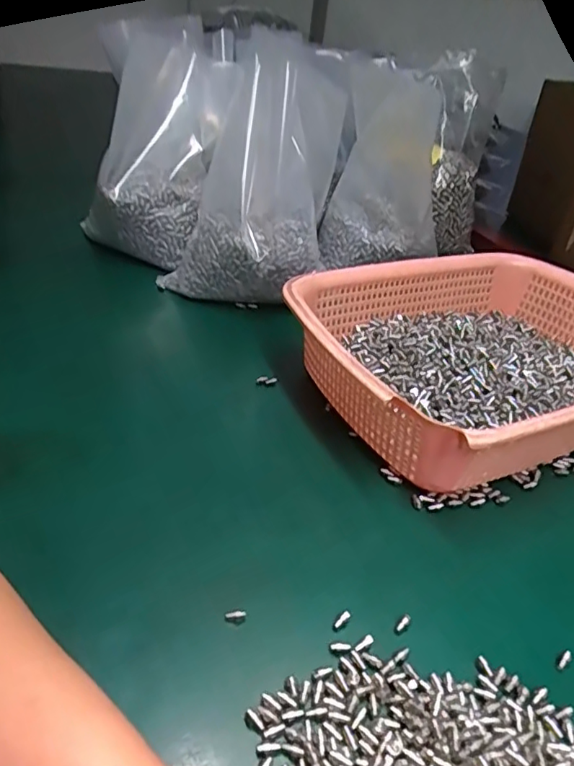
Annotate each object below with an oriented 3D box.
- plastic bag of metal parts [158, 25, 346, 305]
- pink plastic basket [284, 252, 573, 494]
[{"bbox_3d":[-0.034,-0.185,0.519,0.142,0.201,0.130,13,36,7],"label":"plastic bag of metal parts"},{"bbox_3d":[0.154,-0.018,0.448,0.293,0.079,0.212,-13,41,-26],"label":"pink plastic basket"}]

